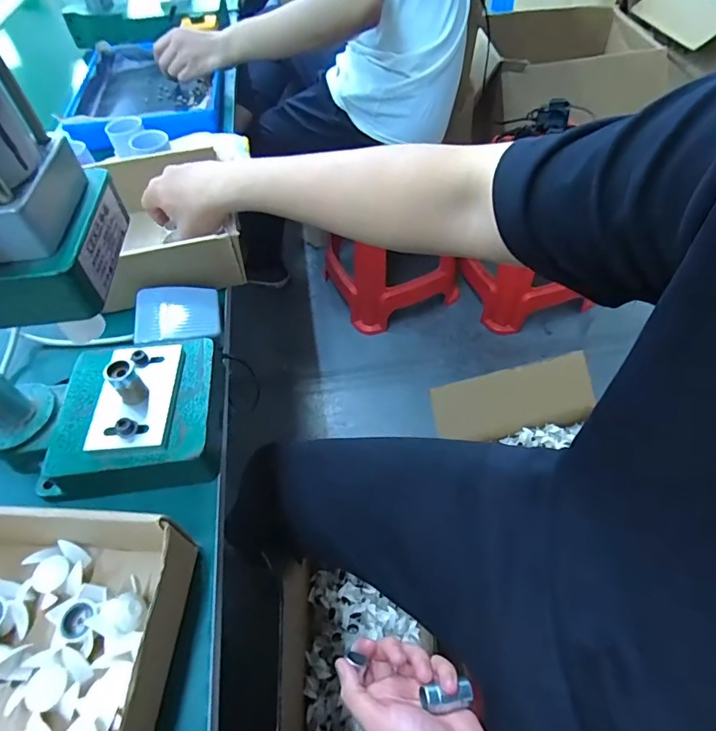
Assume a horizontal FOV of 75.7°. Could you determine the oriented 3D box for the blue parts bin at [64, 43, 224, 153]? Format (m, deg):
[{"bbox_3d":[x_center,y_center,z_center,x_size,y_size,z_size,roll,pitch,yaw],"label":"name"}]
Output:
[{"bbox_3d":[-0.356,-0.482,0.805,0.226,0.052,0.331,-9,53,-3],"label":"blue parts bin"}]

